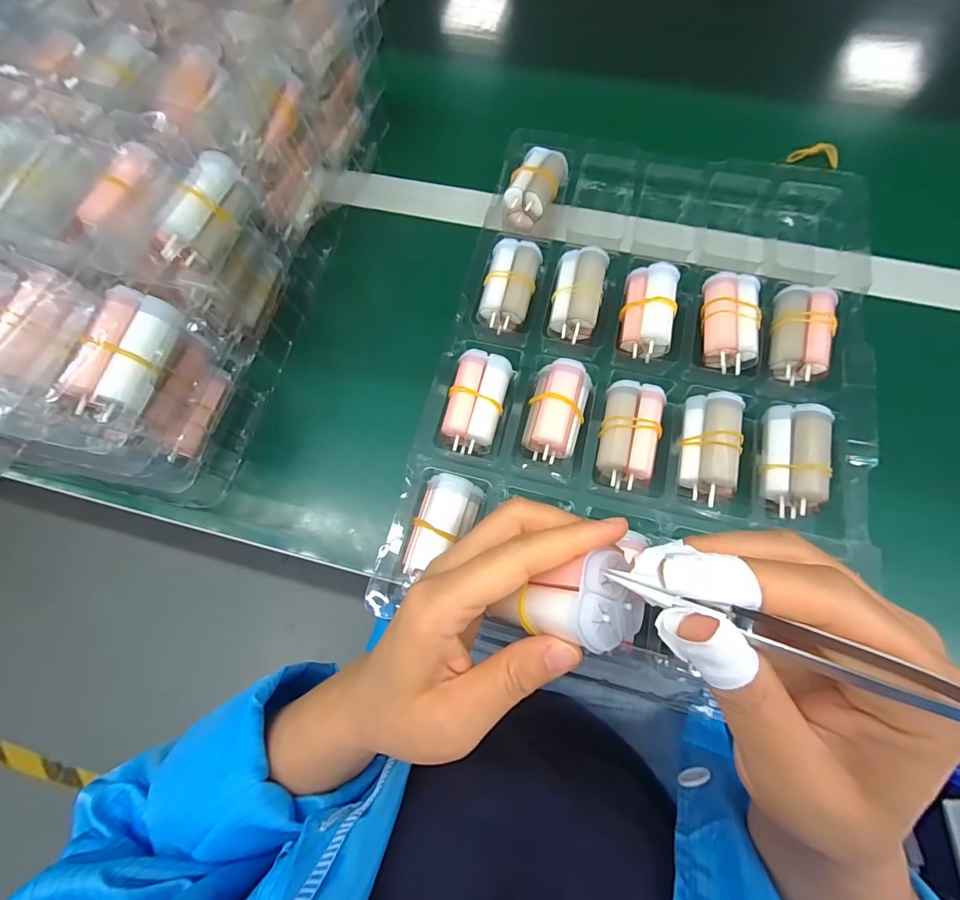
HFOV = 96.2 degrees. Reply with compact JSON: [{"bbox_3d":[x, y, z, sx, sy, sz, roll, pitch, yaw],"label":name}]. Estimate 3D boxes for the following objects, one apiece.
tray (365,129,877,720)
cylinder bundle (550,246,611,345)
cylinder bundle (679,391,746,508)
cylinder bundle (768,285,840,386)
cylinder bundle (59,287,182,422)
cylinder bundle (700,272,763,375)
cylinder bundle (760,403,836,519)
[{"bbox_3d":[0.116,-0.056,0.302,0.277,0.038,0.394,14,72,7],"label":"tray"},{"bbox_3d":[0.072,-0.114,0.319,0.034,0.028,0.067,12,72,6],"label":"cylinder bundle"},{"bbox_3d":[0.147,-0.002,0.274,0.032,0.022,0.068,9,72,5],"label":"cylinder bundle"},{"bbox_3d":[0.221,-0.081,0.295,0.034,0.019,0.066,15,72,7],"label":"cylinder bundle"},{"bbox_3d":[-0.185,-0.050,0.225,0.026,0.027,0.068,4,71,4],"label":"cylinder bundle"},{"bbox_3d":[0.176,-0.090,0.302,0.037,0.021,0.067,10,72,6],"label":"cylinder bundle"},{"bbox_3d":[0.196,0.005,0.268,0.032,0.019,0.068,12,72,6],"label":"cylinder bundle"}]

